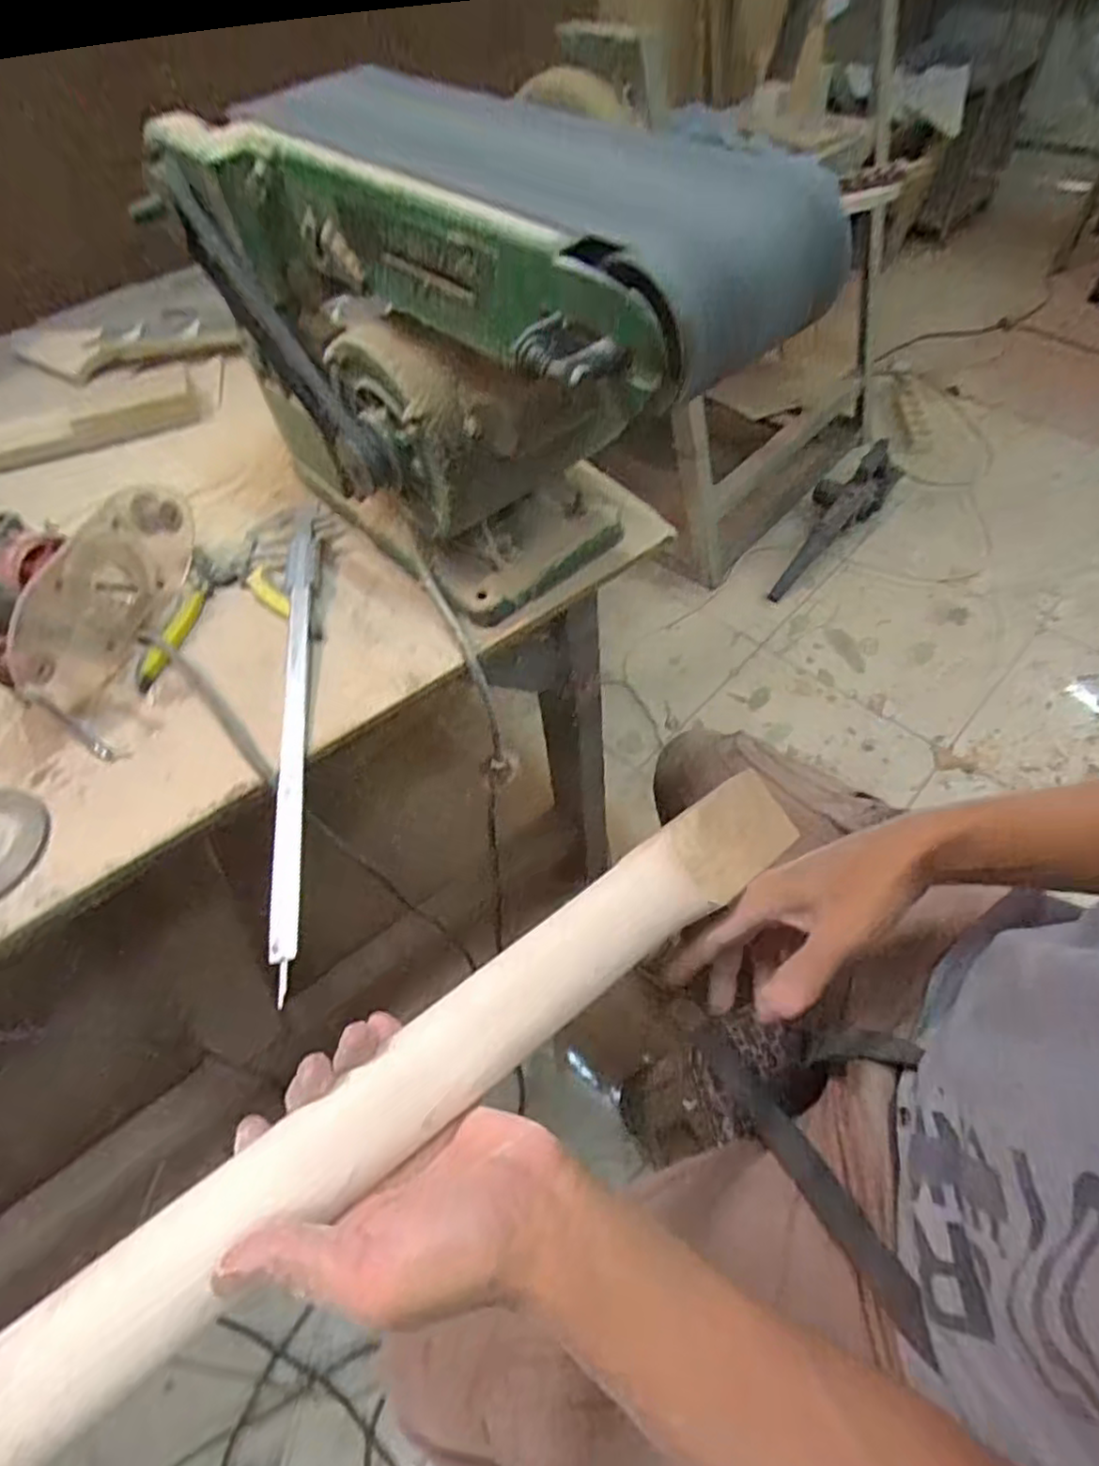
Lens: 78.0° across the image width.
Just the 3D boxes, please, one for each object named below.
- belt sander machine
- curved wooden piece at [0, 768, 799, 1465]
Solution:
[{"bbox_3d":[-0.047,-0.244,0.478,0.200,0.273,0.413,-40,62,-21],"label":"belt sander machine"},{"bbox_3d":[-0.073,0.179,0.284,0.106,0.036,0.654,39,47,26],"label":"curved wooden piece"}]

